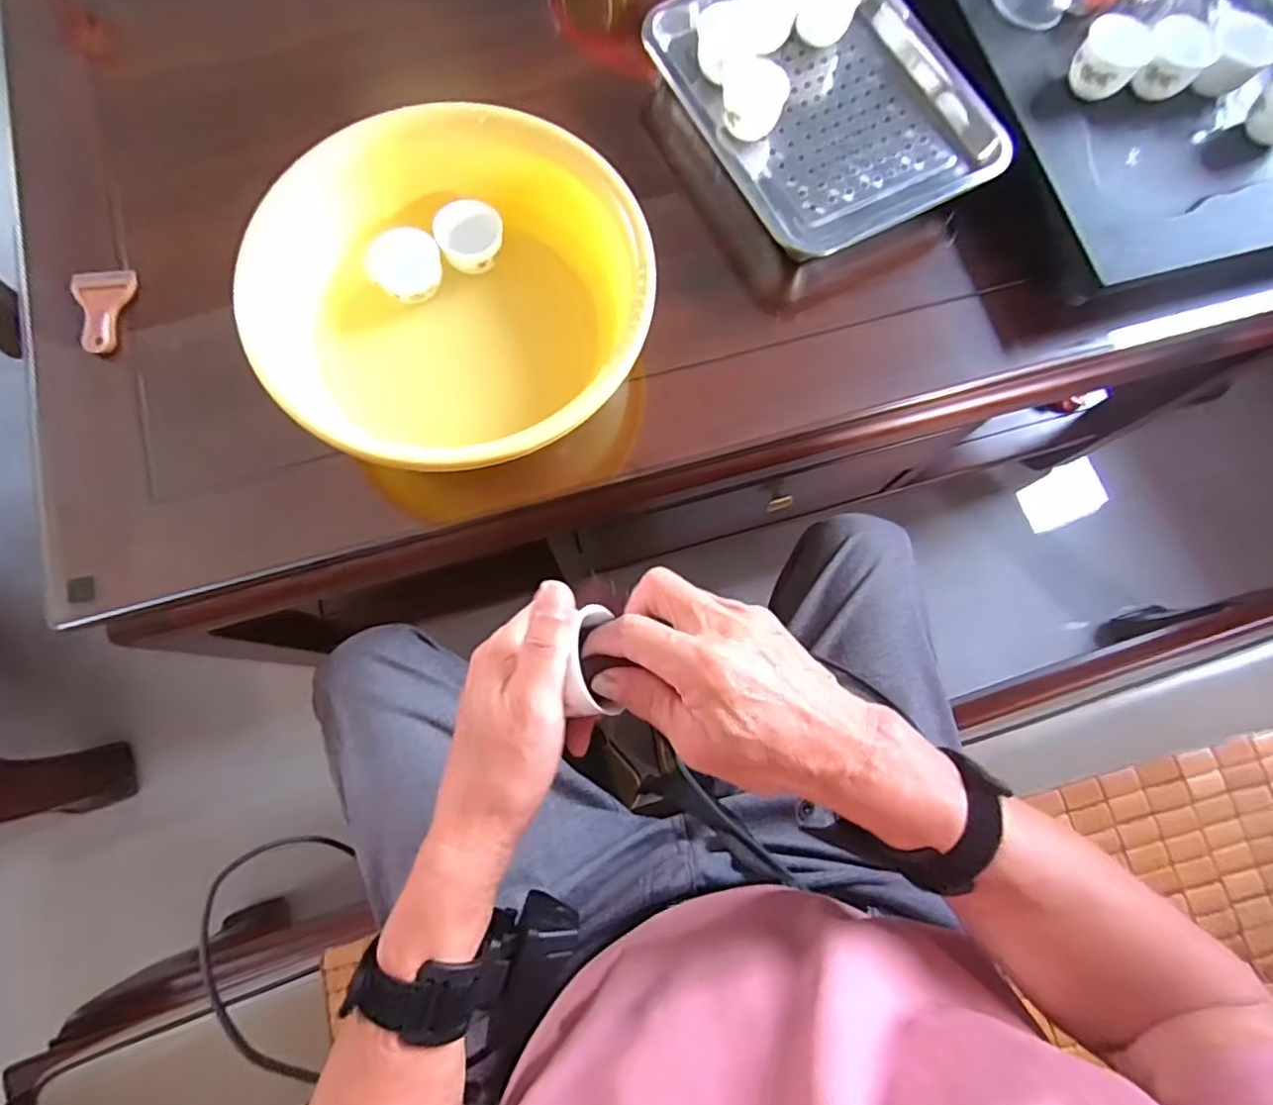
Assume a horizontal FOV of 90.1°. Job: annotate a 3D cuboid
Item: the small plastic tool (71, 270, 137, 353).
[{"bbox_3d":[-0.453,-0.208,0.543,0.048,0.011,0.077,-14,78,-5],"label":"small plastic tool"}]

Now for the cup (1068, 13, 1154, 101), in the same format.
[{"bbox_3d":[0.419,-0.439,0.565,0.053,0.040,0.064,33,79,6],"label":"cup"}]

